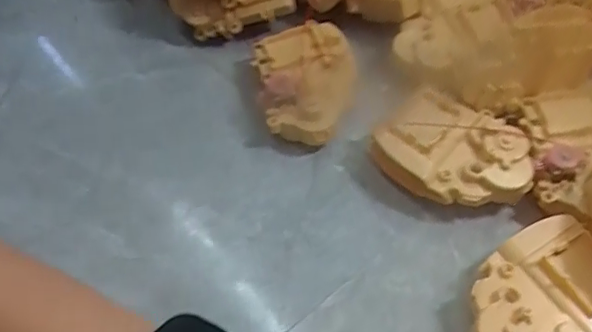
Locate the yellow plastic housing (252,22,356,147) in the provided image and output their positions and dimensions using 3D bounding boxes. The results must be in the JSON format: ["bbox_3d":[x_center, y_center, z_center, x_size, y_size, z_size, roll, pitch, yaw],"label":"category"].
[{"bbox_3d":[0.009,-0.064,0.423,0.071,0.029,0.103,-10,57,-1],"label":"yellow plastic housing"}]

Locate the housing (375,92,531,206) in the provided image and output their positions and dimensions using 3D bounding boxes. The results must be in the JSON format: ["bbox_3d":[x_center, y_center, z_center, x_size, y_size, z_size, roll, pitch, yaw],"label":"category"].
[{"bbox_3d":[0.105,-0.011,0.380,0.105,0.037,0.075,19,61,16],"label":"housing"}]

